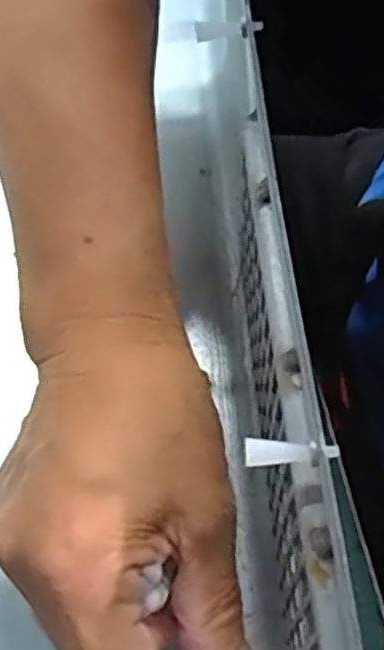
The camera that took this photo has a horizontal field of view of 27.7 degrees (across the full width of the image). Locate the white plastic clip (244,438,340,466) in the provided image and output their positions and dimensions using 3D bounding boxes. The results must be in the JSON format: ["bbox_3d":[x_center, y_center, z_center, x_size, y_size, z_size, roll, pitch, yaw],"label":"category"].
[{"bbox_3d":[0.019,0.027,0.168,0.015,0.004,0.005,-2,62,2],"label":"white plastic clip"}]

